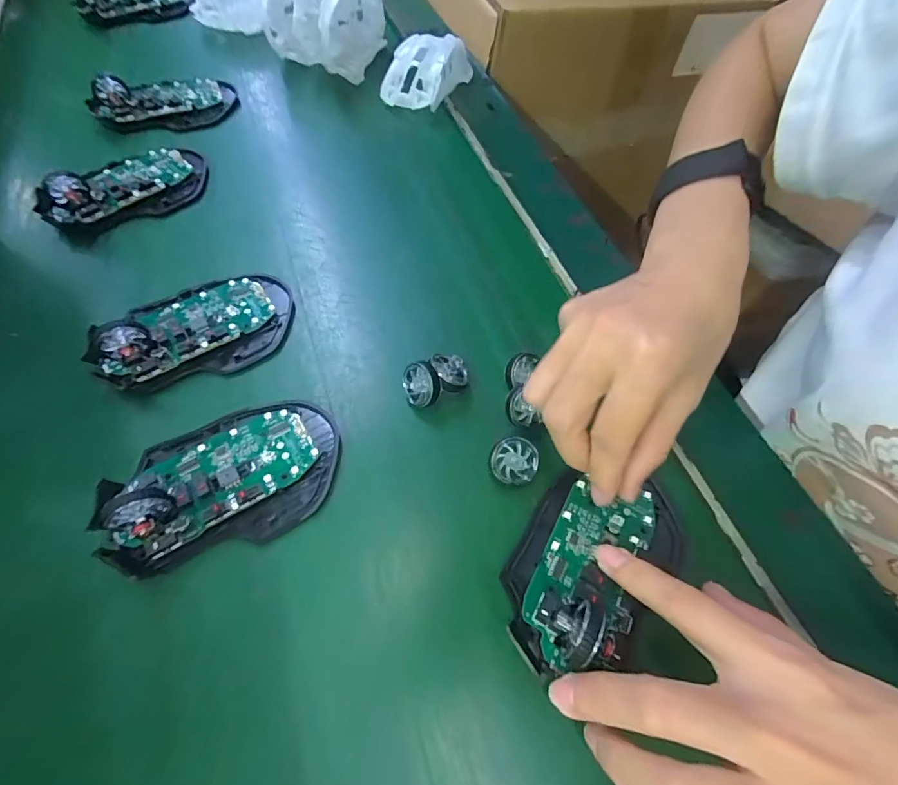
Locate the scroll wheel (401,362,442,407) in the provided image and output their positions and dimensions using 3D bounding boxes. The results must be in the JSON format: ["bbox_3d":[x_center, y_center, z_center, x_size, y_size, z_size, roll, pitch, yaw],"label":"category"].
[{"bbox_3d":[-0.015,-0.004,0.256,0.021,0.011,0.025,-3,98,31],"label":"scroll wheel"}]

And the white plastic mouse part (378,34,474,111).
[{"bbox_3d":[-0.022,-0.297,0.417,0.059,0.039,0.088,32,62,12],"label":"white plastic mouse part"}]

